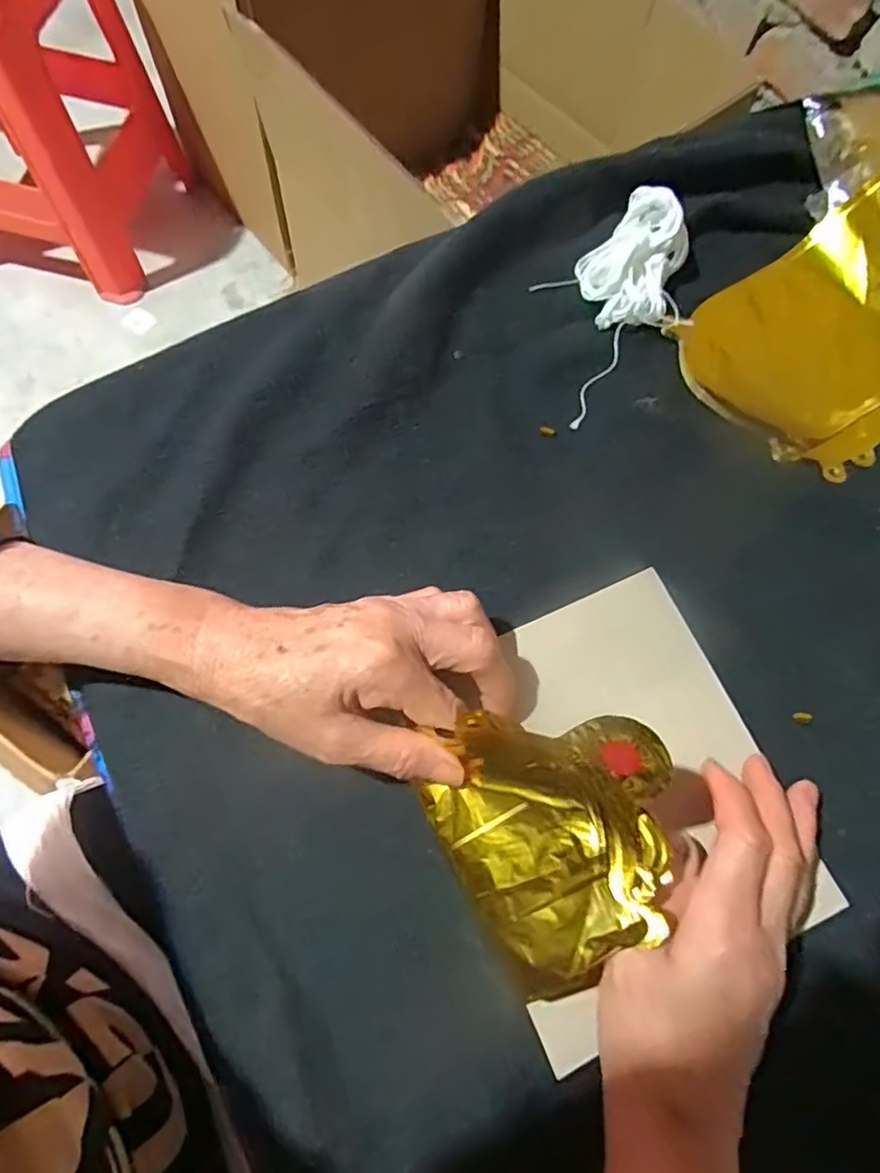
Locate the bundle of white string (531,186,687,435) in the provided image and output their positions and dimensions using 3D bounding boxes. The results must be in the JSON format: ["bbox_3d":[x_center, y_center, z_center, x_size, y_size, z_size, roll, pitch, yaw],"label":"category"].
[{"bbox_3d":[0.108,-0.184,0.406,0.148,0.037,0.086,-43,78,-14],"label":"bundle of white string"}]

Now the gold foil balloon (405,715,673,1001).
[{"bbox_3d":[0.041,0.114,0.277,0.113,0.053,0.117,-5,79,33],"label":"gold foil balloon"}]

